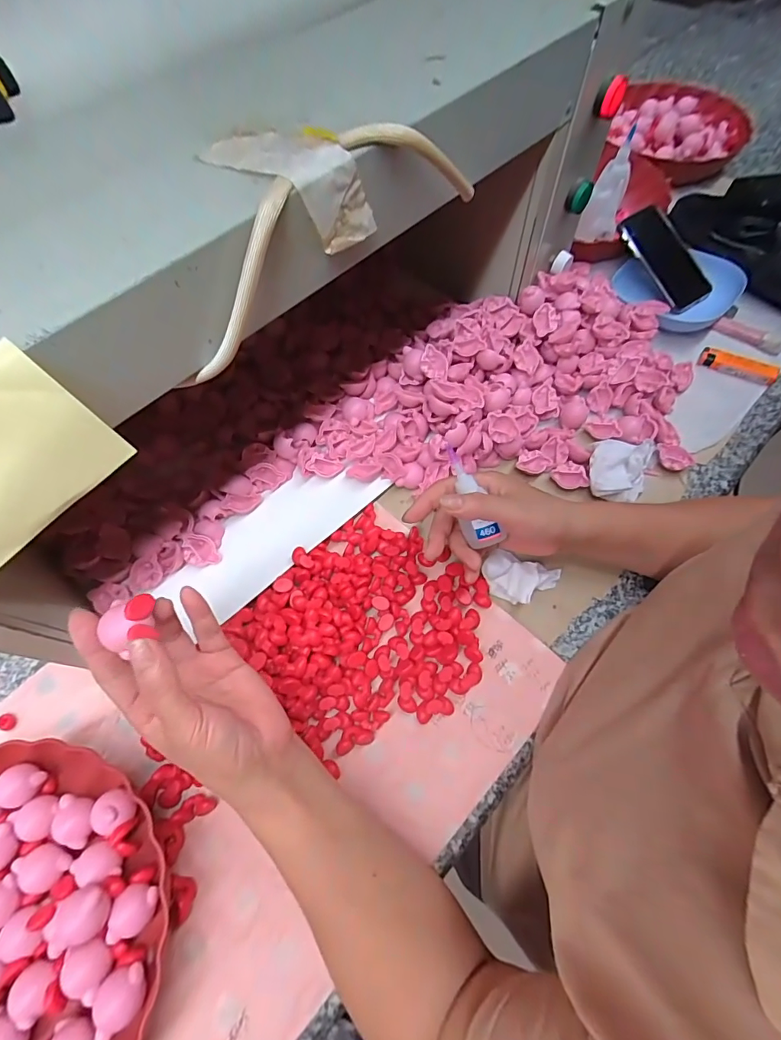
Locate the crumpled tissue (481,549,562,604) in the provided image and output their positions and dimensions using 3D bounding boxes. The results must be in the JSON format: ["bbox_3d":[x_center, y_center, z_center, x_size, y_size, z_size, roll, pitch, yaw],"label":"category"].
[{"bbox_3d":[0.120,0.055,0.407,0.067,0.022,0.042,13,65,10],"label":"crumpled tissue"}]

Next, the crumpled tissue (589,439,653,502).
[{"bbox_3d":[0.231,-0.055,0.438,0.056,0.027,0.058,6,64,7],"label":"crumpled tissue"}]

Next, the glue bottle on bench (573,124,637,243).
[{"bbox_3d":[0.294,-0.453,0.575,0.046,0.047,0.166,19,82,13],"label":"glue bottle on bench"}]

